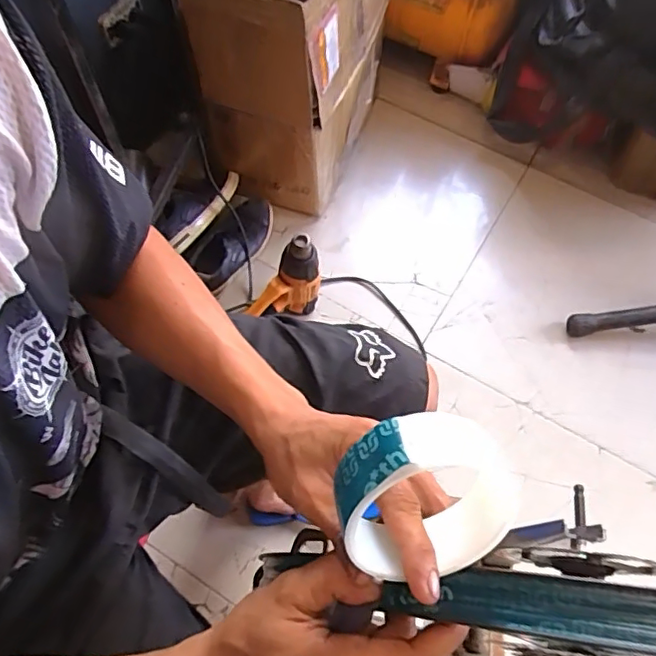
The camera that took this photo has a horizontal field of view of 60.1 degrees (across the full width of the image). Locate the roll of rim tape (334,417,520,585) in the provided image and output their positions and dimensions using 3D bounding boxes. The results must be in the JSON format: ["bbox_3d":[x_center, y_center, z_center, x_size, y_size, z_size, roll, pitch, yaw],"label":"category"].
[{"bbox_3d":[0.053,0.085,0.286,0.091,0.091,0.029,-50,29,14],"label":"roll of rim tape"}]

